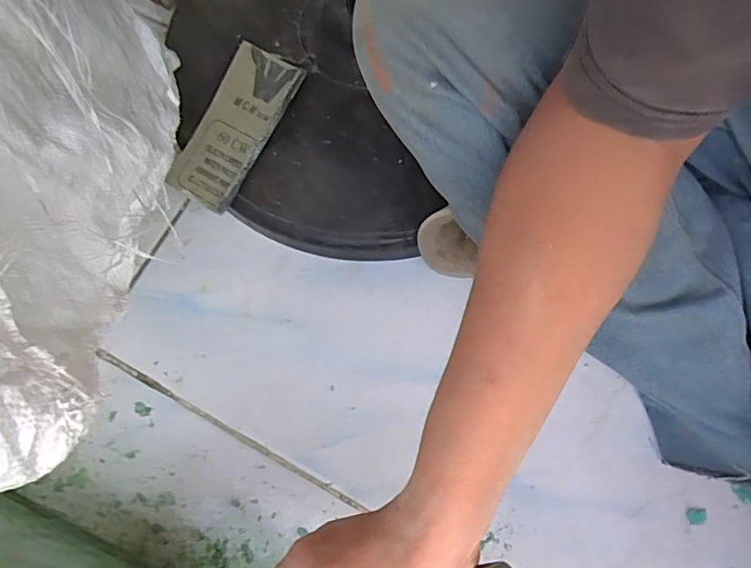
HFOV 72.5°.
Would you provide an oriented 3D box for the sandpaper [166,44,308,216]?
[{"bbox_3d":[-0.120,-0.132,0.432,0.068,0.011,0.137,32,91,11],"label":"sandpaper"}]

